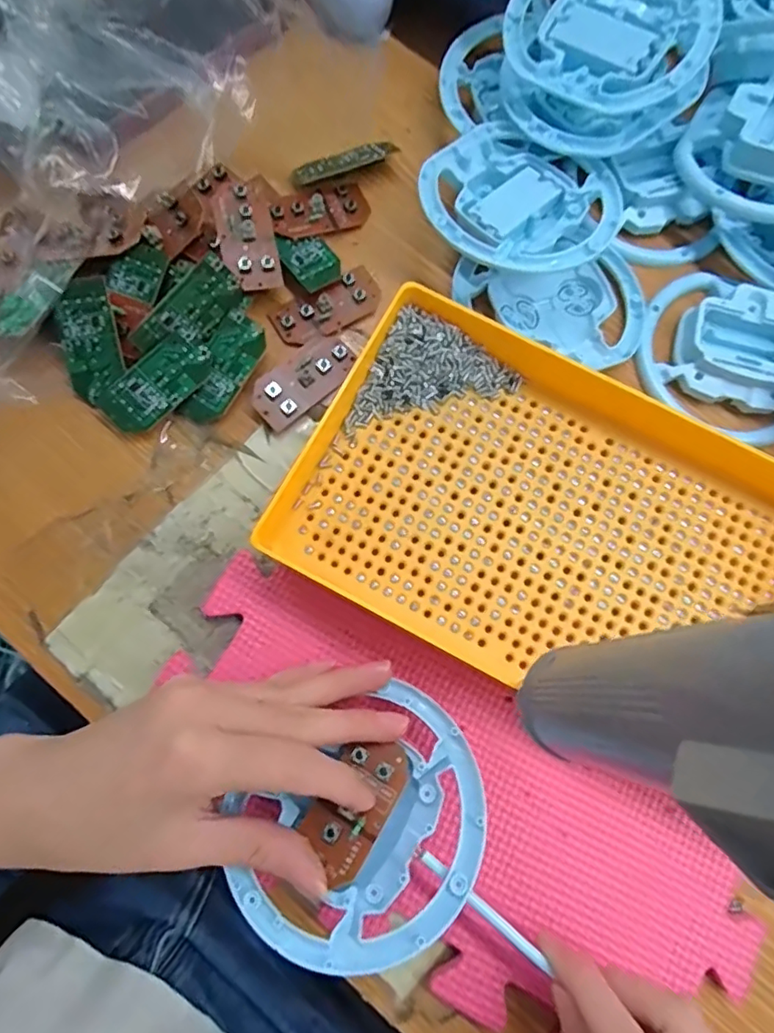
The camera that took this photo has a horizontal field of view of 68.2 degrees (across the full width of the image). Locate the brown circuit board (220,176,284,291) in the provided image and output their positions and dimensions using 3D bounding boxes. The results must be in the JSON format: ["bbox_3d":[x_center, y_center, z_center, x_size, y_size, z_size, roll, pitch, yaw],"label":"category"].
[{"bbox_3d":[-0.076,-0.154,0.308,0.030,0.013,0.068,-7,83,-16],"label":"brown circuit board"}]

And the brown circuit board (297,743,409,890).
[{"bbox_3d":[-0.013,0.118,0.234,0.027,0.009,0.053,32,67,5],"label":"brown circuit board"}]

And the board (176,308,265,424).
[{"bbox_3d":[-0.086,-0.077,0.298,0.027,0.006,0.060,33,80,5],"label":"board"}]

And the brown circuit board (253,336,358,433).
[{"bbox_3d":[-0.044,-0.072,0.300,0.058,0.006,0.028,-41,83,-9],"label":"brown circuit board"}]

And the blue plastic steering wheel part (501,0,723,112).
[{"bbox_3d":[0.121,-0.260,0.309,0.102,0.026,0.095,34,89,11],"label":"blue plastic steering wheel part"}]

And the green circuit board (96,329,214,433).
[{"bbox_3d":[-0.118,-0.068,0.295,0.060,0.006,0.029,-43,98,-6],"label":"green circuit board"}]

